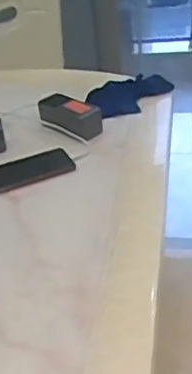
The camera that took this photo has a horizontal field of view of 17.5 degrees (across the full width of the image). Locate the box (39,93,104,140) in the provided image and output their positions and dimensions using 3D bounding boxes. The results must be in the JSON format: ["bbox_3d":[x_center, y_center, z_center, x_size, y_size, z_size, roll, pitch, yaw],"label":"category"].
[{"bbox_3d":[-0.054,-0.132,1.159,0.142,0.049,0.061,21,41,38],"label":"box"}]

